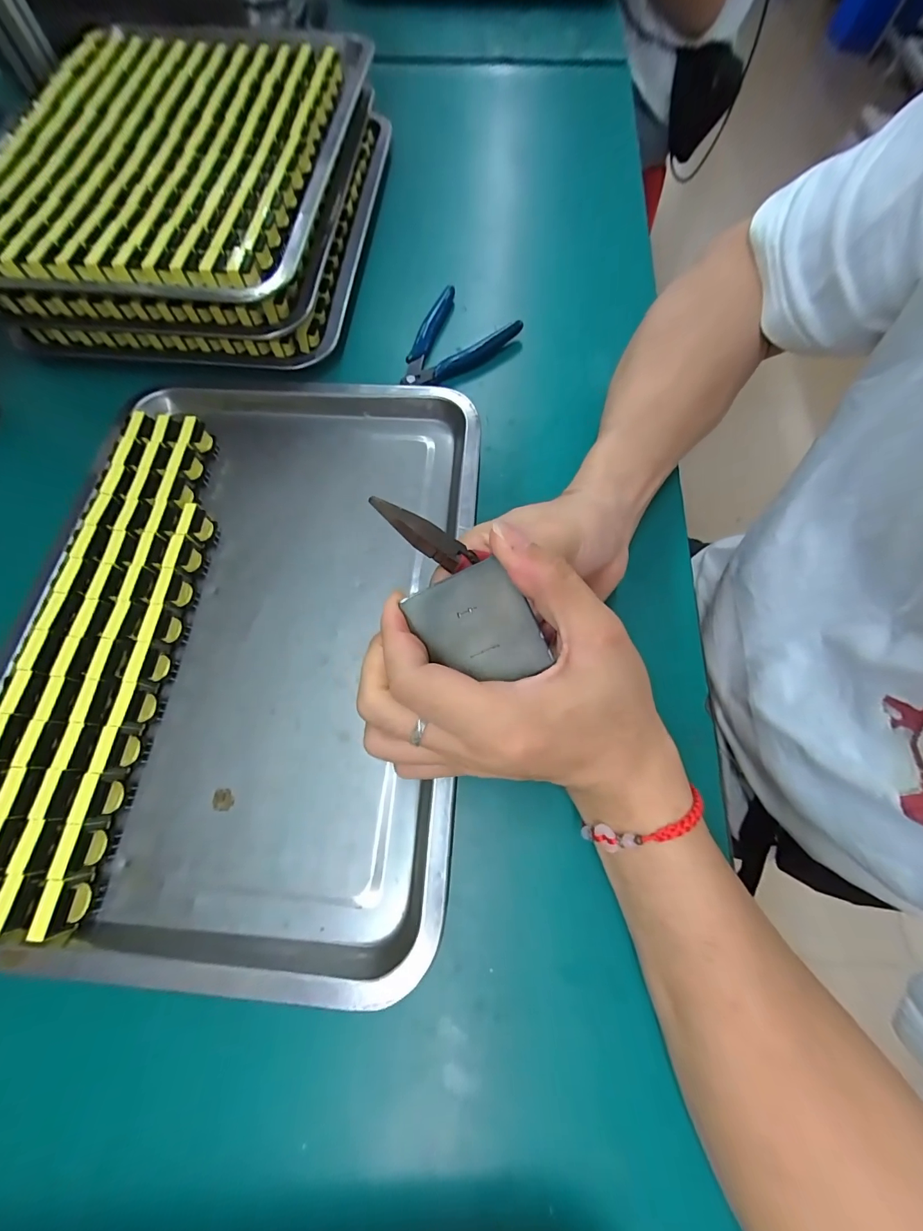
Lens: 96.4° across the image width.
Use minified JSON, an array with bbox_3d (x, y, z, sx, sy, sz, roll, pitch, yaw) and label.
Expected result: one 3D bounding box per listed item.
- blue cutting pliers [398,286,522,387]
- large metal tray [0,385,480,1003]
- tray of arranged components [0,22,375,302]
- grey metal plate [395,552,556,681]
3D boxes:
[{"bbox_3d":[-0.013,-0.231,0.354,0.081,0.020,0.109,36,73,11],"label":"blue cutting pliers"},{"bbox_3d":[-0.134,-0.001,0.266,0.264,0.028,0.365,5,70,1],"label":"large metal tray"},{"bbox_3d":[-0.240,-0.402,0.345,0.267,0.023,0.367,4,70,0],"label":"tray of arranged components"},{"bbox_3d":[0.006,0.005,0.166,0.045,0.004,0.047,-26,86,8],"label":"grey metal plate"}]

